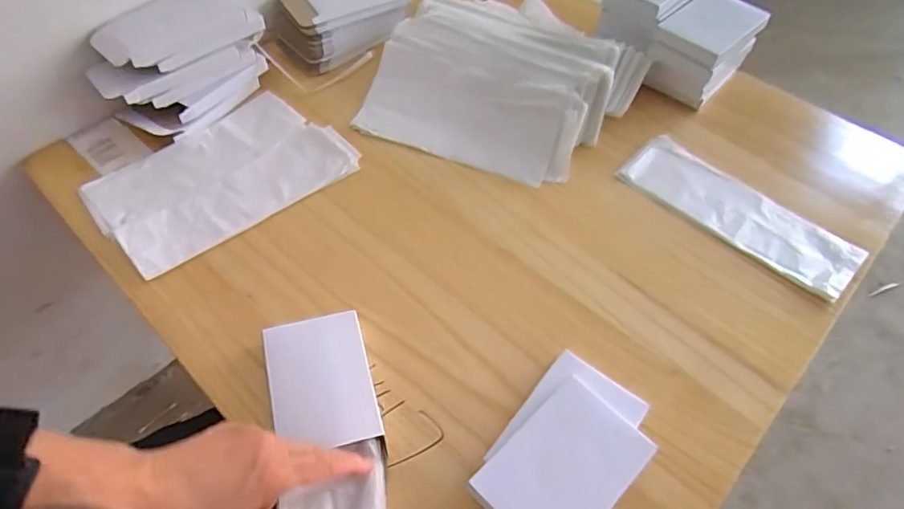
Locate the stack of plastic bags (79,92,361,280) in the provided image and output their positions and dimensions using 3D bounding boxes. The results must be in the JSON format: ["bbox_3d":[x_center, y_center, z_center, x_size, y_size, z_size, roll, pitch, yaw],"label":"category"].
[{"bbox_3d":[-0.257,-0.090,0.610,0.259,0.011,0.165,-34,61,-22],"label":"stack of plastic bags"}]

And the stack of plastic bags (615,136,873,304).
[{"bbox_3d":[0.314,-0.052,0.594,0.250,0.015,0.094,38,63,24],"label":"stack of plastic bags"}]

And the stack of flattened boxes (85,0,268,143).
[{"bbox_3d":[-0.325,-0.230,0.647,0.107,0.107,0.191,30,60,18],"label":"stack of flattened boxes"}]

